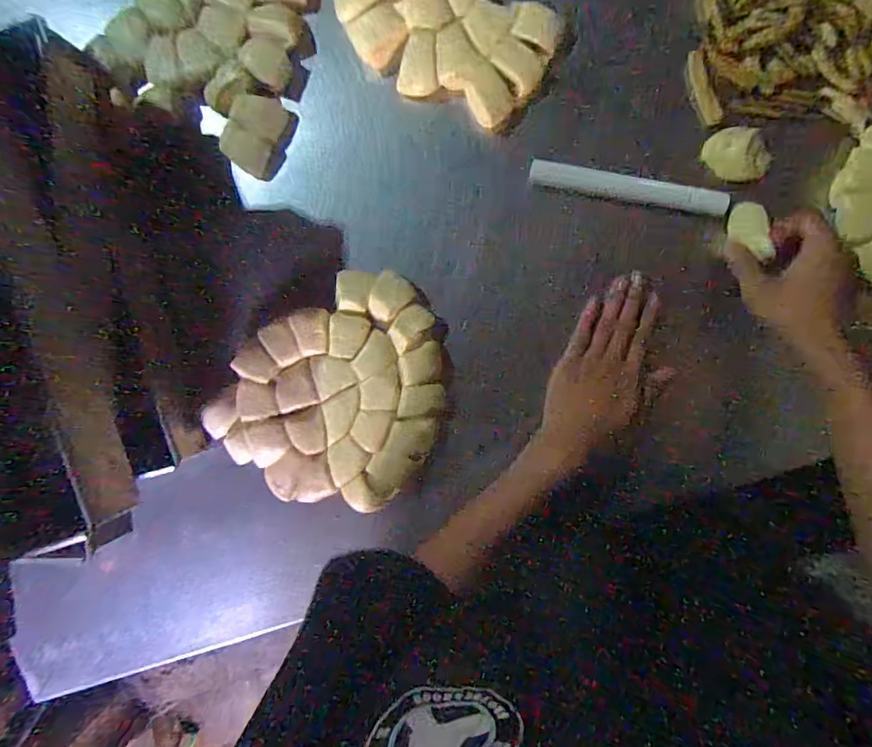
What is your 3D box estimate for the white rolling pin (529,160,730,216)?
[{"bbox_3d":[0.186,-0.183,0.495,0.185,0.021,0.026,13,96,4],"label":"white rolling pin"}]

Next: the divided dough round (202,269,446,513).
[{"bbox_3d":[-0.095,0.029,0.523,0.246,0.027,0.204,-41,90,7],"label":"divided dough round"}]

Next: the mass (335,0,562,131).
[{"bbox_3d":[0.012,-0.331,0.488,0.190,0.028,0.138,44,97,1],"label":"mass"}]

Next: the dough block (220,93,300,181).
[{"bbox_3d":[-0.182,-0.243,0.516,0.060,0.027,0.076,22,96,3],"label":"dough block"}]

